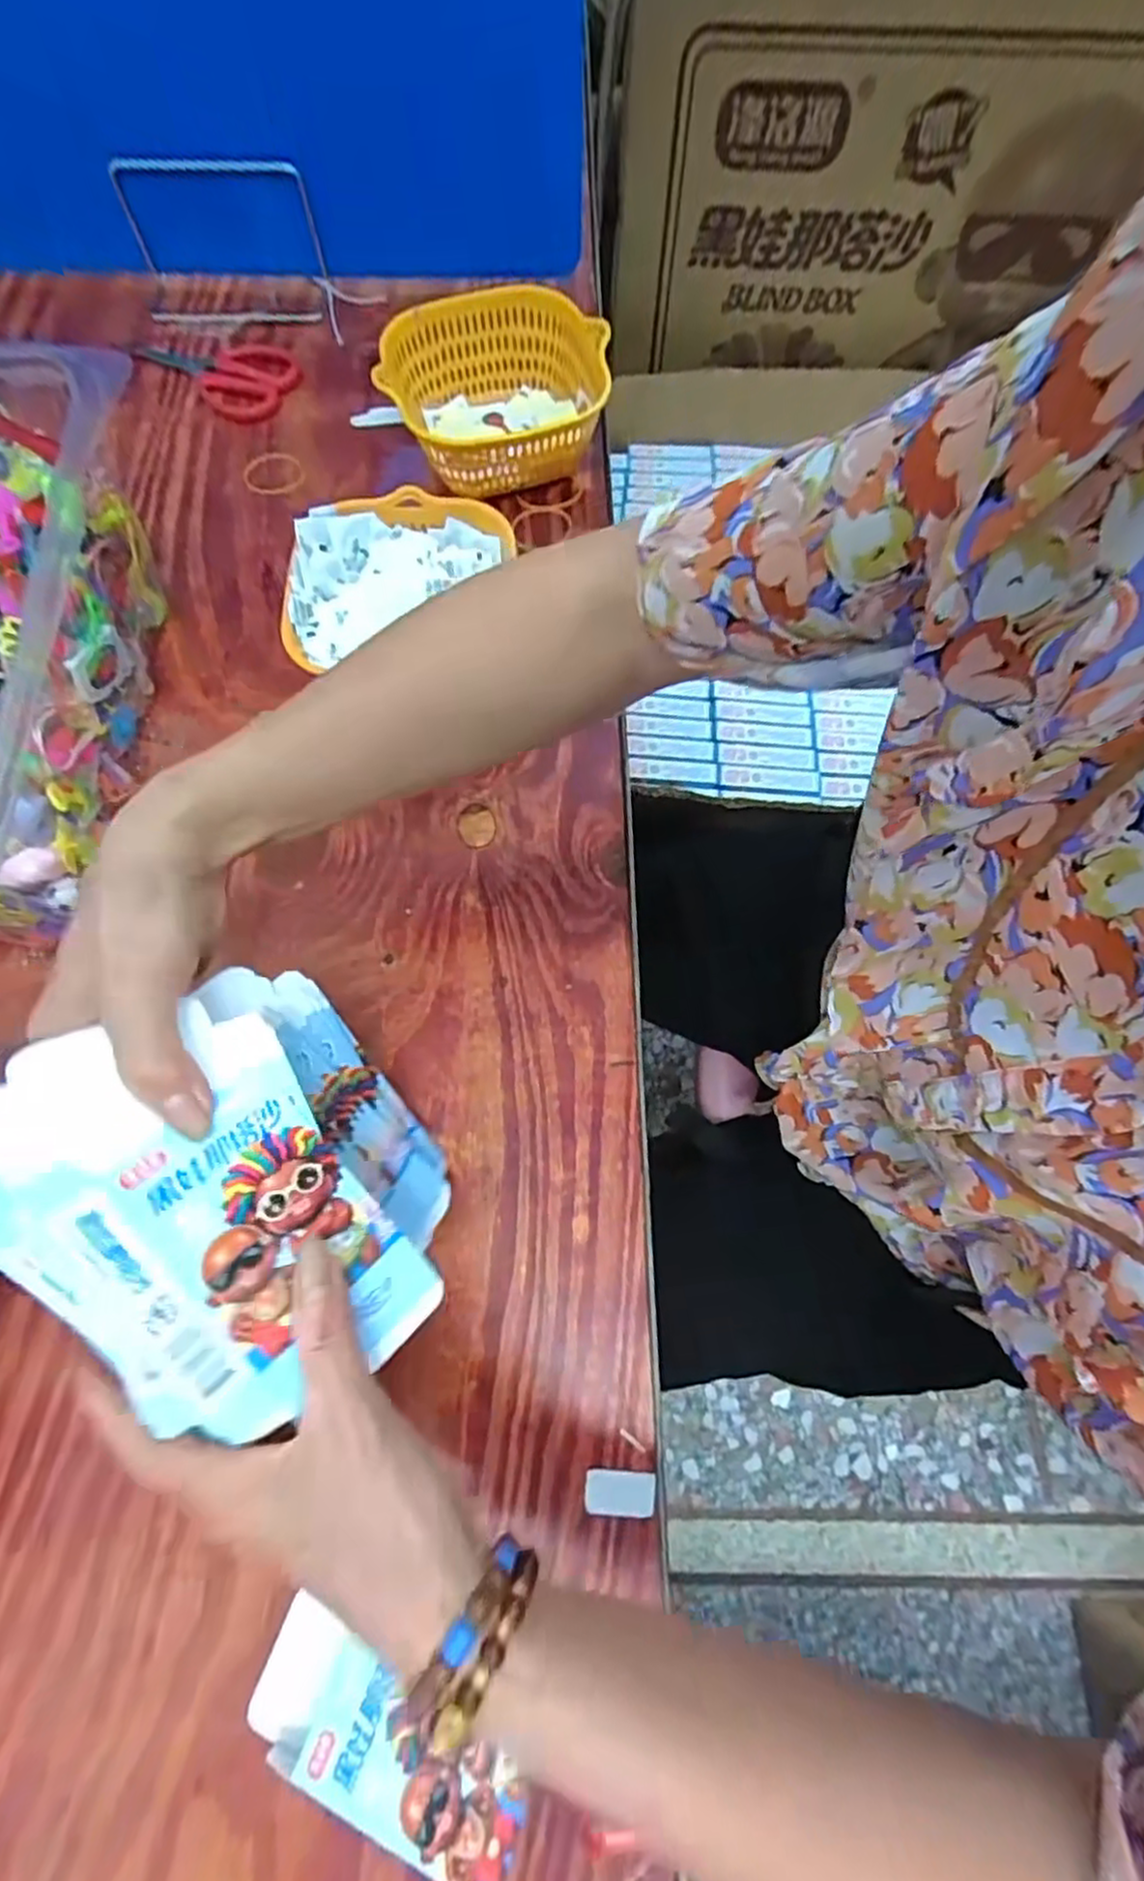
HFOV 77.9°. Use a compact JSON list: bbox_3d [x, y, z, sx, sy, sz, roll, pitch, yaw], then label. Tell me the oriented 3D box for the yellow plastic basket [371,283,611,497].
[{"bbox_3d":[-0.052,-0.383,0.512,0.149,0.072,0.147,-5,71,-2],"label":"yellow plastic basket"}]

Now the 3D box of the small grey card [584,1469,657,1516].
[{"bbox_3d":[0.023,0.259,0.332,0.033,0.004,0.018,3,71,0],"label":"small grey card"}]

